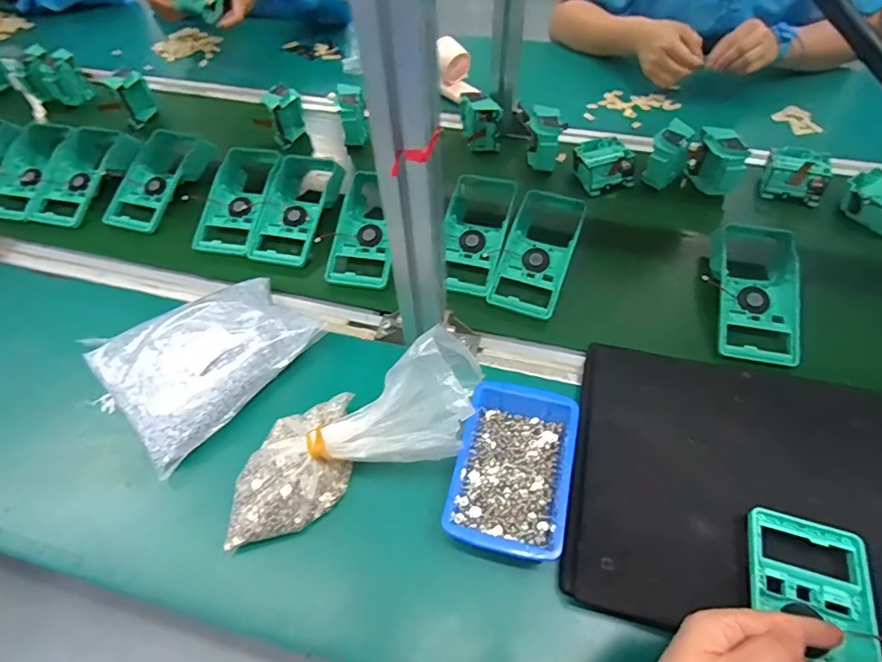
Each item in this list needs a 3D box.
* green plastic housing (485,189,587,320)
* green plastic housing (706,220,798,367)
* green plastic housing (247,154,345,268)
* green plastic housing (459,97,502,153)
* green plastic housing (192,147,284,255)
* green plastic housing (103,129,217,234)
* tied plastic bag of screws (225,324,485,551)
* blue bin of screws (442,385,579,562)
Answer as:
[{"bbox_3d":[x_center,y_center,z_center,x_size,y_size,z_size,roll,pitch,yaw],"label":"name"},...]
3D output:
[{"bbox_3d":[0.125,-0.107,0.625,0.085,0.038,0.196,16,58,13],"label":"green plastic housing"},{"bbox_3d":[0.365,-0.045,0.584,0.088,0.052,0.184,10,57,9],"label":"green plastic housing"},{"bbox_3d":[-0.203,-0.170,0.678,0.106,0.040,0.174,15,58,13],"label":"green plastic housing"},{"bbox_3d":[0.062,-0.325,0.768,0.046,0.084,0.065,-17,57,-9],"label":"green plastic housing"},{"bbox_3d":[-0.287,-0.187,0.689,0.084,0.051,0.169,8,57,8],"label":"green plastic housing"},{"bbox_3d":[-0.422,-0.228,0.727,0.092,0.044,0.183,15,58,13],"label":"green plastic housing"},{"bbox_3d":[-0.080,0.087,0.440,0.261,0.135,0.107,-23,58,-14],"label":"tied plastic bag of screws"},{"bbox_3d":[0.066,0.128,0.454,0.100,0.058,0.147,11,57,10],"label":"blue bin of screws"}]

